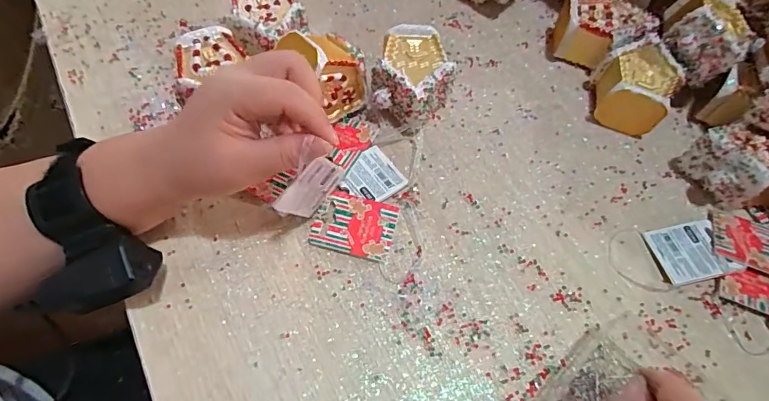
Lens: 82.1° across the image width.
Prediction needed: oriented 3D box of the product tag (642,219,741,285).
[{"bbox_3d":[0.231,0.039,0.333,0.052,0.010,0.045,-8,63,-8],"label":"product tag"}]

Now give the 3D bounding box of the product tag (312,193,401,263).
[{"bbox_3d":[-0.022,0.018,0.328,0.058,0.004,0.044,14,70,4],"label":"product tag"}]

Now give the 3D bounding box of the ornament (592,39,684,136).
[{"bbox_3d":[0.220,-0.102,0.390,0.065,0.045,0.082,23,64,8],"label":"ornament"}]

